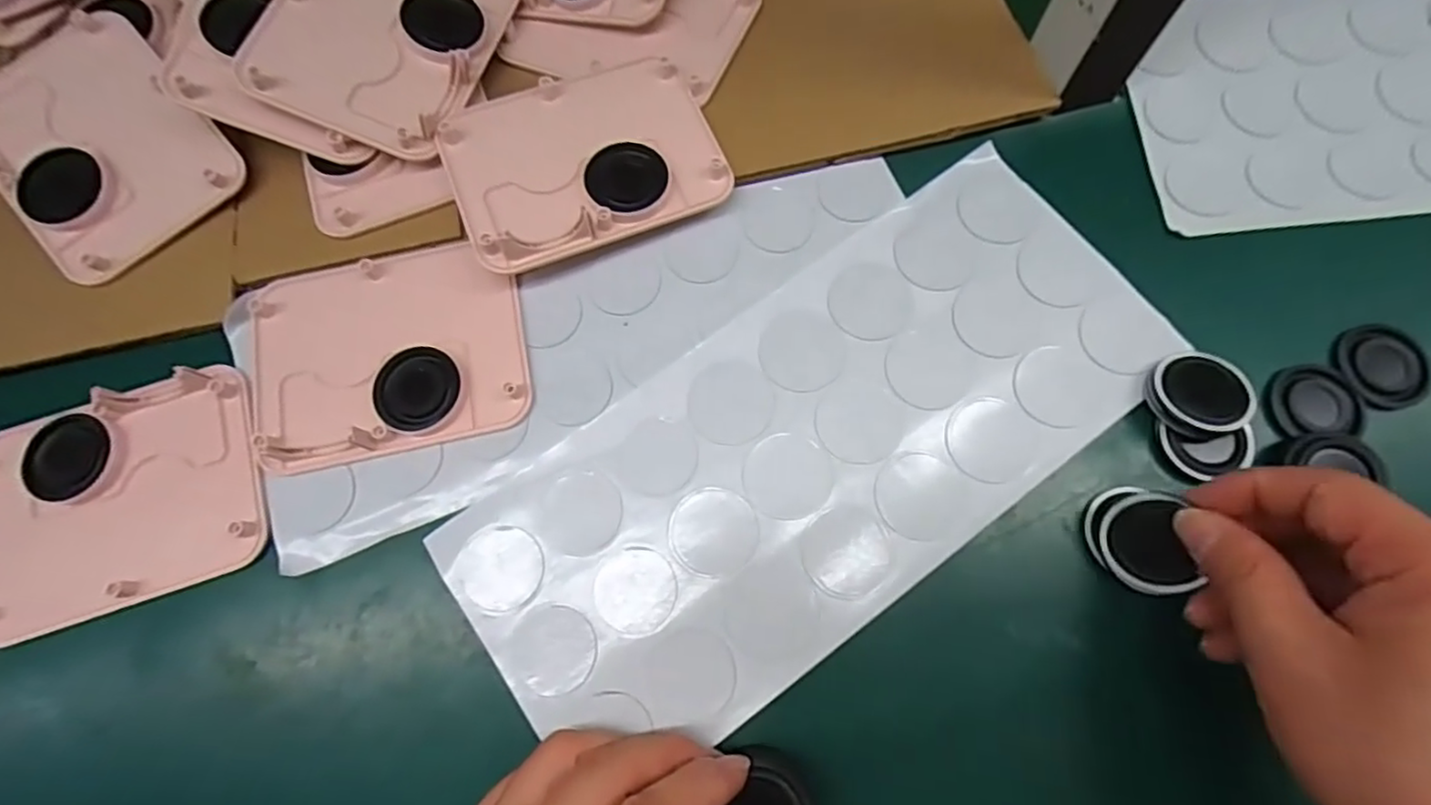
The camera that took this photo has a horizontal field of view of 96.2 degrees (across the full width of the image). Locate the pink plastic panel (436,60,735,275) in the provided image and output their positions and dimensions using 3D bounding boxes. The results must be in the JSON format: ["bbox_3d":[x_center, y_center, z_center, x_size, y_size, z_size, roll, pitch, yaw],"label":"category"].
[{"bbox_3d":[-0.064,-0.121,0.311,0.124,0.011,0.096,-21,71,-8],"label":"pink plastic panel"}]

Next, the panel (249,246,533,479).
[{"bbox_3d":[-0.154,-0.024,0.297,0.124,0.010,0.093,-12,76,-2],"label":"panel"}]

